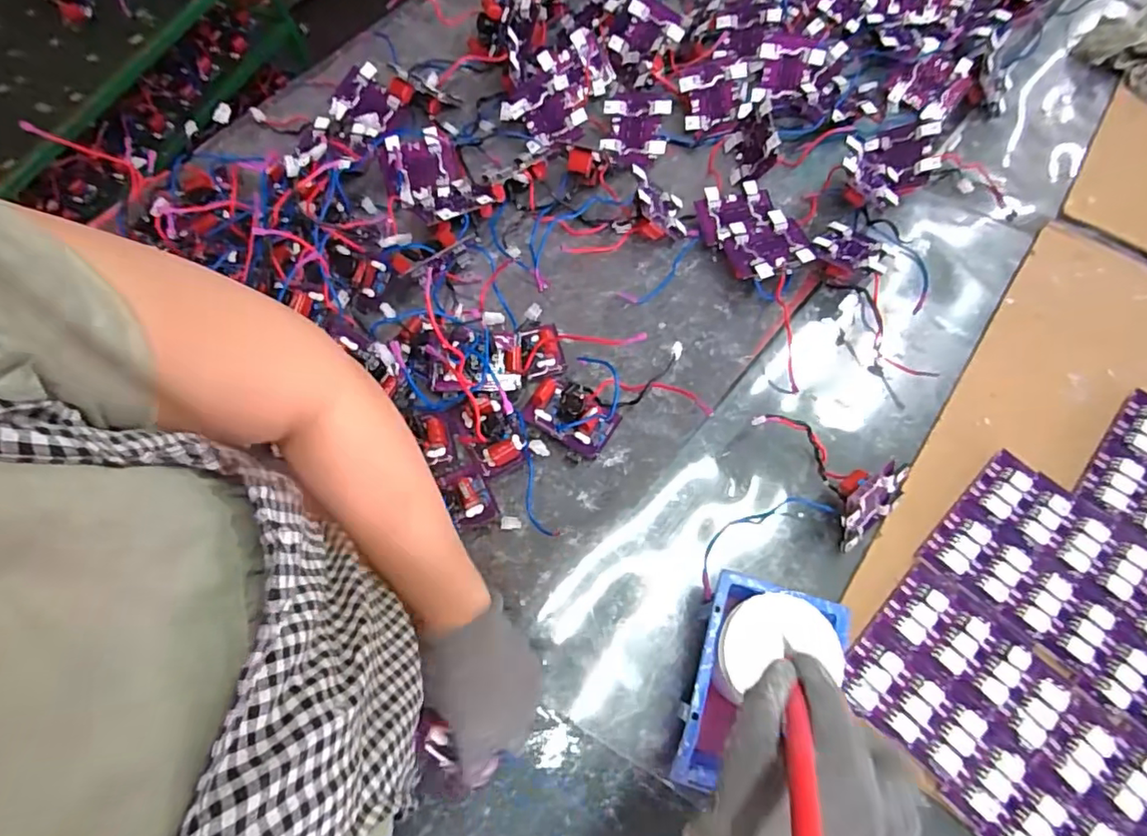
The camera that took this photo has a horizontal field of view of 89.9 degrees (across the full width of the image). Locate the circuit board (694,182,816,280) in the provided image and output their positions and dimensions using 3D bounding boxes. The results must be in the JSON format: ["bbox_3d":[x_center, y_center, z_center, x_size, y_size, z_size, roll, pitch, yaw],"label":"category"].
[{"bbox_3d":[0.214,-0.228,0.694,0.095,0.019,0.140,-24,62,-6],"label":"circuit board"}]

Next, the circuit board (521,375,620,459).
[{"bbox_3d":[0.000,-0.006,0.625,0.093,0.048,0.071,30,73,12],"label":"circuit board"}]

